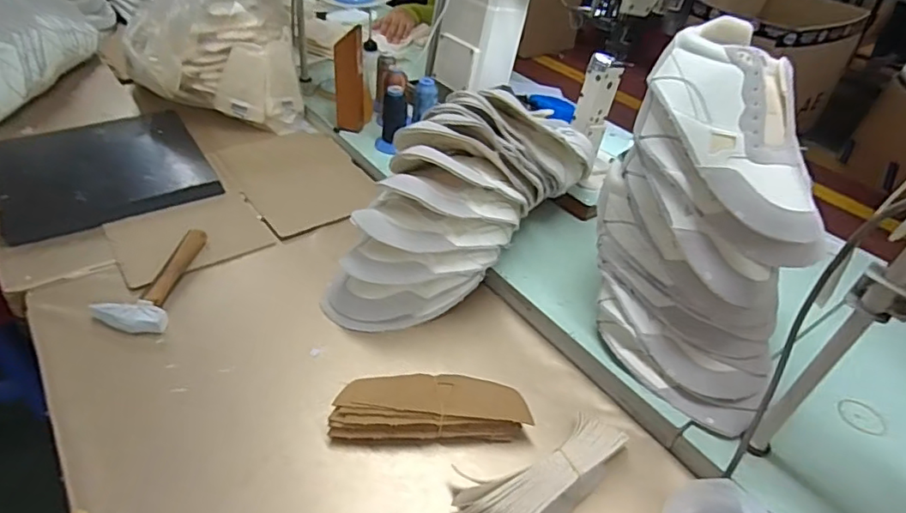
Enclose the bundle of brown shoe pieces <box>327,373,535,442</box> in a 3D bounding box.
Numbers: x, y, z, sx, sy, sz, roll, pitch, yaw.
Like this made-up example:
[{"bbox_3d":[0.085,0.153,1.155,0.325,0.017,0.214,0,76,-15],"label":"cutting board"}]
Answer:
[{"bbox_3d":[-0.024,0.166,0.614,0.210,0.039,0.065,0,40,-5],"label":"bundle of brown shoe pieces"}]

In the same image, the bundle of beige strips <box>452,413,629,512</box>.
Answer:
[{"bbox_3d":[0.091,0.210,0.561,0.188,0.048,0.081,-23,47,-28],"label":"bundle of beige strips"}]

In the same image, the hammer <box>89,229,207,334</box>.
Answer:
[{"bbox_3d":[-0.406,0.028,0.755,0.088,0.024,0.175,2,39,-3],"label":"hammer"}]

